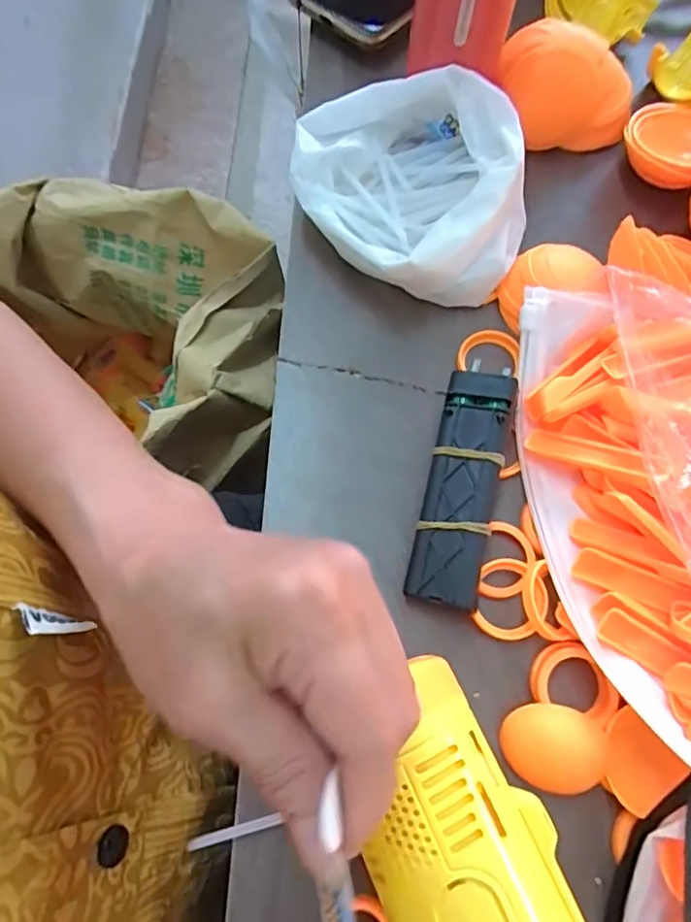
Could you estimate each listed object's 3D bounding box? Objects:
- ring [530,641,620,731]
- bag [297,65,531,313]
[{"bbox_3d":[0.098,0.093,0.250,0.034,0.013,0.030,20,72,5],"label":"ring"},{"bbox_3d":[0.033,-0.140,0.307,0.114,0.057,0.100,-2,71,-2],"label":"bag"}]

